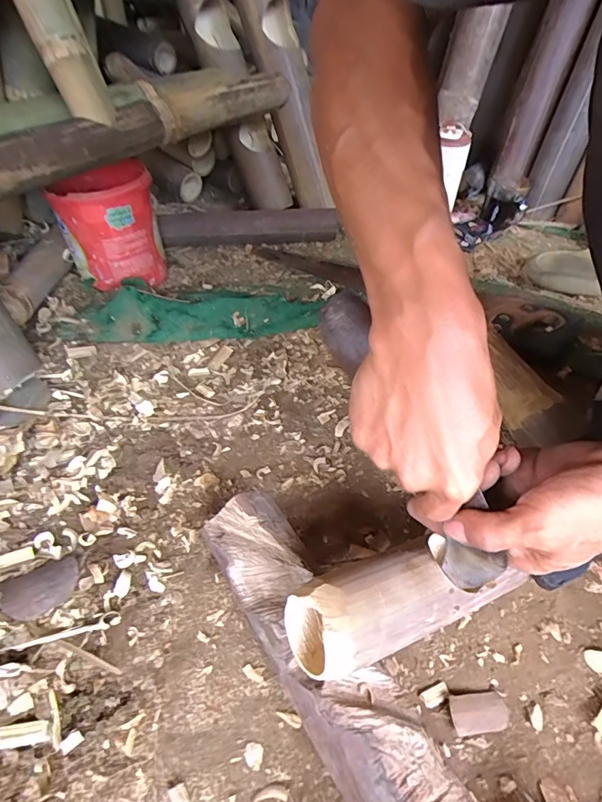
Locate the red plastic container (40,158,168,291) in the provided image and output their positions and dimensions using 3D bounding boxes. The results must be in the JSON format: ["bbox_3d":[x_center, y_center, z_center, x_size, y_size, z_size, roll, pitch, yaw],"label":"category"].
[{"bbox_3d":[-0.276,-0.258,0.665,0.127,0.139,0.122,-14,49,-16],"label":"red plastic container"}]

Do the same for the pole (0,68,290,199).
[{"bbox_3d":[-0.228,-0.386,0.626,0.086,0.054,0.578,29,52,22],"label":"pole"}]

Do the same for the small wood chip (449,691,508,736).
[{"bbox_3d":[0.136,0.237,0.345,0.046,0.008,0.025,-3,47,-6],"label":"small wood chip"}]

